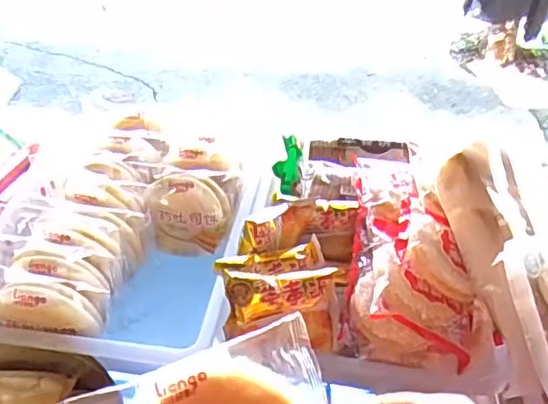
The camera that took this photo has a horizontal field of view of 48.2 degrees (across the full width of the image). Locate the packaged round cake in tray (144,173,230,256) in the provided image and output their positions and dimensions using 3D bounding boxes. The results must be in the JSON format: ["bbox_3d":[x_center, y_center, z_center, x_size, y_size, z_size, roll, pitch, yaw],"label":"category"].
[{"bbox_3d":[-0.092,0.016,0.649,0.083,0.088,0.028,7,15,-2],"label":"packaged round cake in tray"}]

